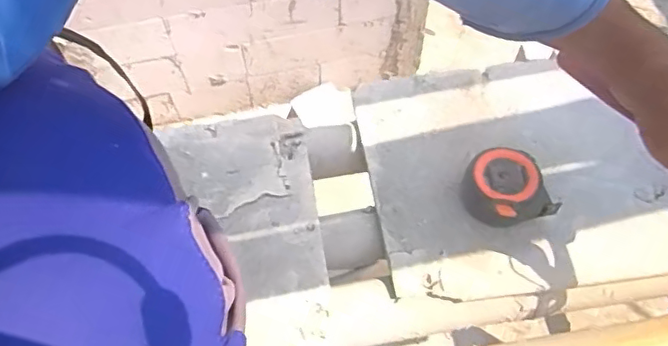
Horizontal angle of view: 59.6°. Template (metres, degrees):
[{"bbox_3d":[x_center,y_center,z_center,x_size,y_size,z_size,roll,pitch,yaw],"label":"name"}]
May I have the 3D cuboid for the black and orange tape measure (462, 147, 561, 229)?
[{"bbox_3d":[0.161,0.013,0.545,0.066,0.047,0.066,-11,63,-5],"label":"black and orange tape measure"}]

